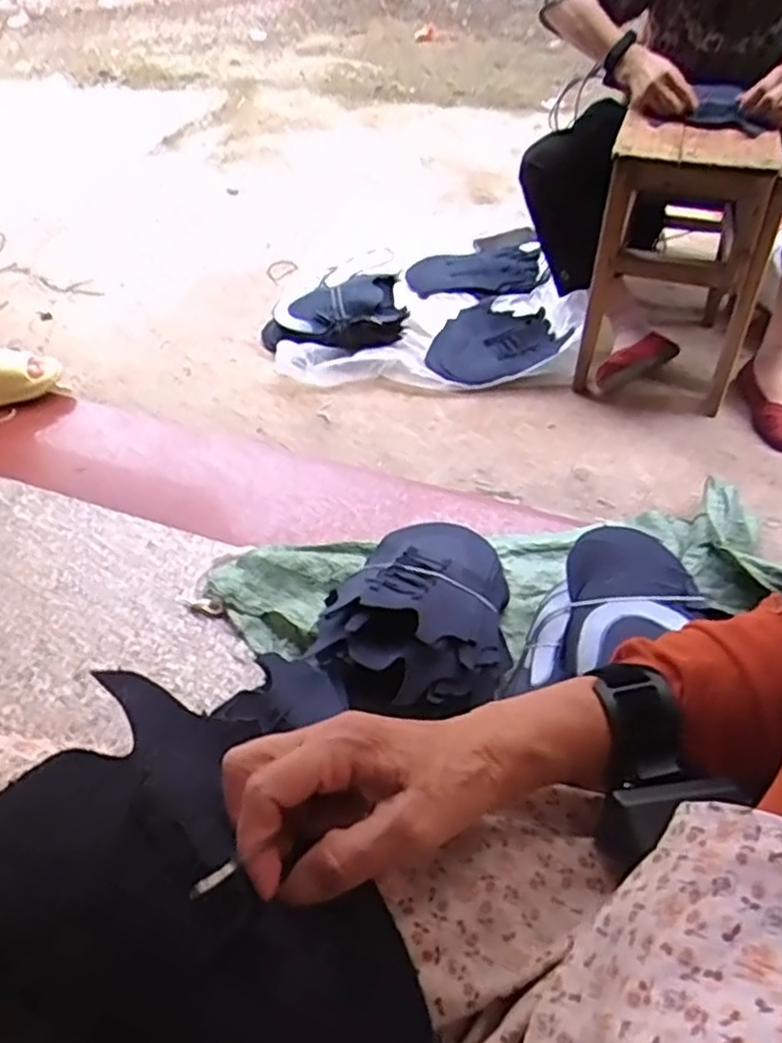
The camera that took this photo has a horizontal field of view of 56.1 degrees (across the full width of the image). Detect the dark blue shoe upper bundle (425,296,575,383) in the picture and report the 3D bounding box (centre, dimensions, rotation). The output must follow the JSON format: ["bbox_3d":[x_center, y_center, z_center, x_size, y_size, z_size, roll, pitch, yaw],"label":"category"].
[{"bbox_3d":[0.230,-0.371,1.503,0.257,0.047,0.304,21,55,22],"label":"dark blue shoe upper bundle"}]

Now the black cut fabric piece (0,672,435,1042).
[{"bbox_3d":[-0.091,0.180,0.317,0.235,0.040,0.166,33,63,-2],"label":"black cut fabric piece"}]

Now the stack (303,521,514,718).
[{"bbox_3d":[0.037,0.099,0.939,0.237,0.088,0.289,10,52,14],"label":"stack"}]

